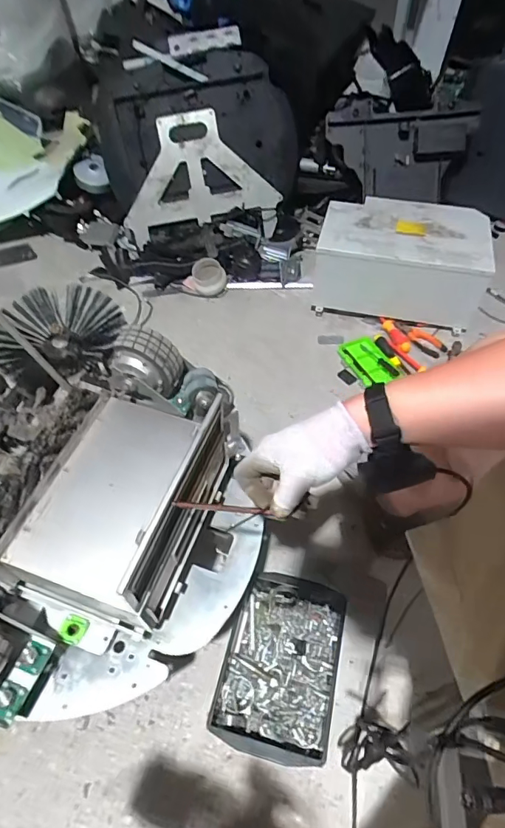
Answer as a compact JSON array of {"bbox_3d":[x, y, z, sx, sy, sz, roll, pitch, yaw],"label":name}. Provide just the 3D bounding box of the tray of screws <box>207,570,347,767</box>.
[{"bbox_3d":[0.048,0.398,0.755,0.184,0.063,0.267,12,54,9],"label":"tray of screws"}]

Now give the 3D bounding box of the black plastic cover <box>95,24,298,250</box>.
[{"bbox_3d":[-0.162,-0.806,1.351,0.577,0.537,0.110,-3,27,5],"label":"black plastic cover"}]

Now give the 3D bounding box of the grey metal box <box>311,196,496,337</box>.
[{"bbox_3d":[0.422,-0.427,1.300,0.454,0.216,0.294,11,54,8],"label":"grey metal box"}]

